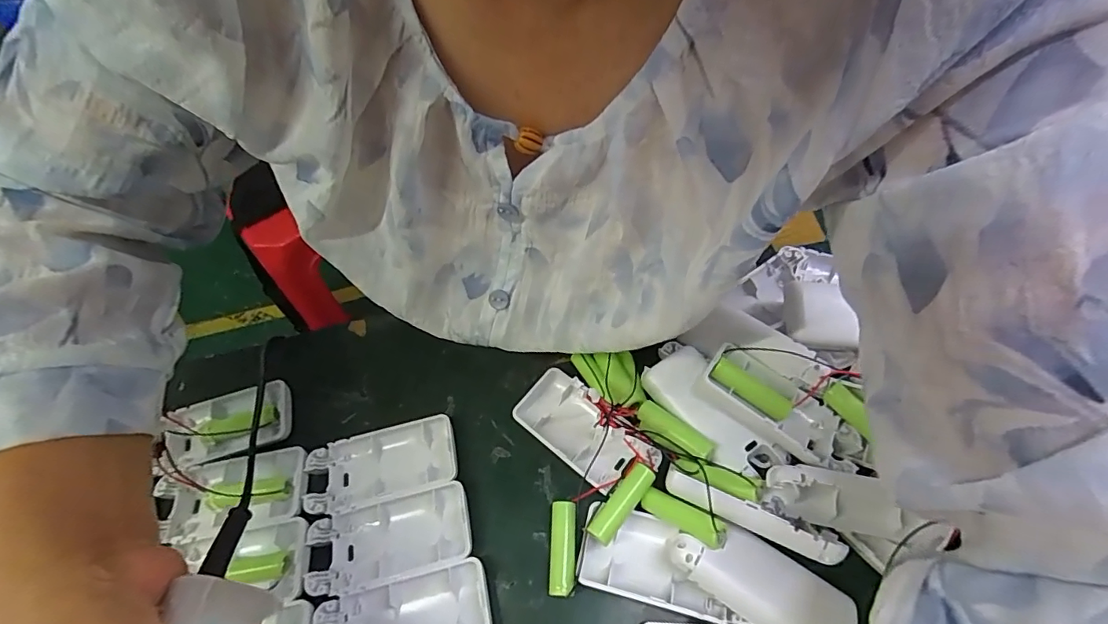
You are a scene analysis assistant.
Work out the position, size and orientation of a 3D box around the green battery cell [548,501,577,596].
[{"bbox_3d":[0.005,0.139,0.283,0.015,0.012,0.049,1,58,3],"label":"green battery cell"}]

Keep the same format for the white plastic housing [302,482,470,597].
[{"bbox_3d":[-0.098,0.136,0.287,0.093,0.013,0.043,-12,58,-6],"label":"white plastic housing"}]

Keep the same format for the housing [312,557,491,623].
[{"bbox_3d":[-0.083,0.171,0.264,0.093,0.012,0.043,-12,58,-5],"label":"housing"}]

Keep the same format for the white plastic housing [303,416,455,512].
[{"bbox_3d":[-0.112,0.100,0.313,0.094,0.011,0.046,-15,58,-7],"label":"white plastic housing"}]

